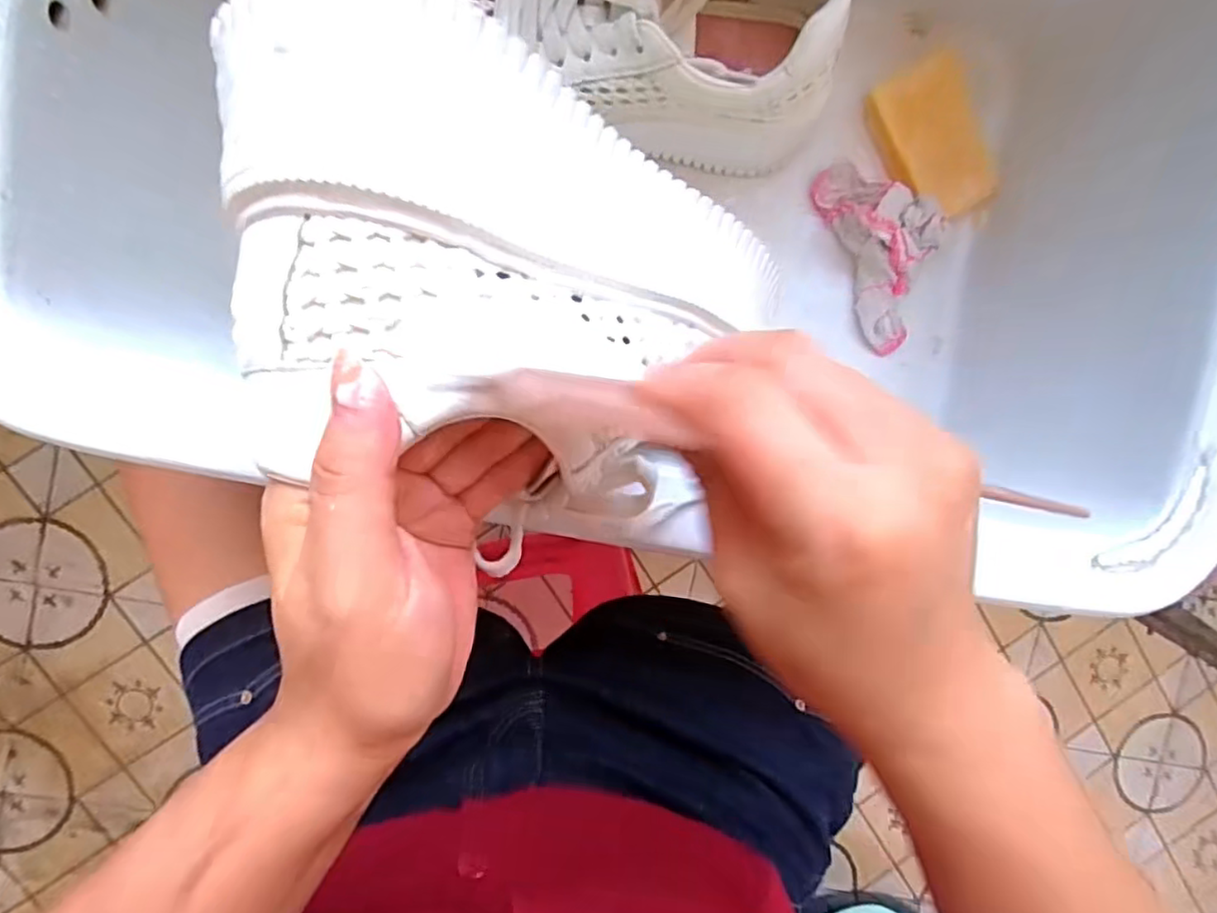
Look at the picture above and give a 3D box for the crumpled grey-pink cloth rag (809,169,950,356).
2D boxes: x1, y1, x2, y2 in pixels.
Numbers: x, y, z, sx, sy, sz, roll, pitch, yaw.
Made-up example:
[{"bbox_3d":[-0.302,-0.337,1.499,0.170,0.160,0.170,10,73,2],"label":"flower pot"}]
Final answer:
[{"bbox_3d":[0.187,-0.137,0.419,0.066,0.040,0.125,-23,98,-5],"label":"crumpled grey-pink cloth rag"}]

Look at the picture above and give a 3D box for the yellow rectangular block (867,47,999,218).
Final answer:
[{"bbox_3d":[0.210,-0.203,0.419,0.056,0.025,0.095,-27,103,29],"label":"yellow rectangular block"}]

